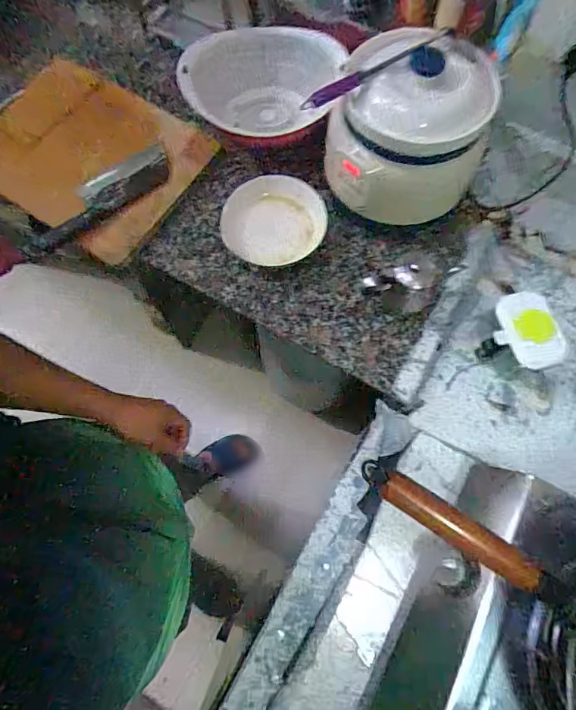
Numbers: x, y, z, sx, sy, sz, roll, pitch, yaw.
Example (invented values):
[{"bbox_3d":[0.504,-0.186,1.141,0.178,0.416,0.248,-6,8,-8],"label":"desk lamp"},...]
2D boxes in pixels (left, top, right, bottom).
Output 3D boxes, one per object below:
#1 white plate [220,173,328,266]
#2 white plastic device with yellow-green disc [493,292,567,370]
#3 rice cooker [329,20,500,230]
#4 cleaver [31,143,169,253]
[{"bbox_3d":[-0.026,-0.229,0.800,0.179,0.040,0.166,16,73,5],"label":"white plate"},{"bbox_3d":[0.351,-0.034,0.689,0.086,0.022,0.114,-24,71,2],"label":"white plastic device with yellow-green disc"},{"bbox_3d":[0.173,-0.339,0.723,0.221,0.208,0.208,18,73,6],"label":"rice cooker"},{"bbox_3d":[-0.330,-0.279,0.821,0.269,0.022,0.097,-35,75,-10],"label":"cleaver"}]

